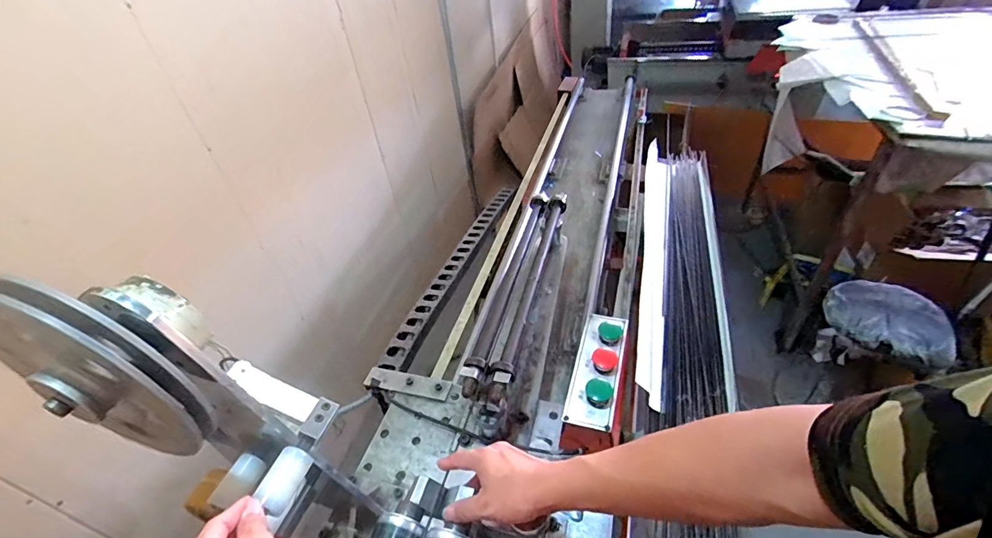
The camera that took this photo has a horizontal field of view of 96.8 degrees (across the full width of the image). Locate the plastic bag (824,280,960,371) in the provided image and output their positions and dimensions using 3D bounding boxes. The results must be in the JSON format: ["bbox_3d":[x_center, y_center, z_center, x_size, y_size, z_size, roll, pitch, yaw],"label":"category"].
[{"bbox_3d":[1.101,0.146,1.221,0.270,0.075,0.239,12,46,20],"label":"plastic bag"}]

